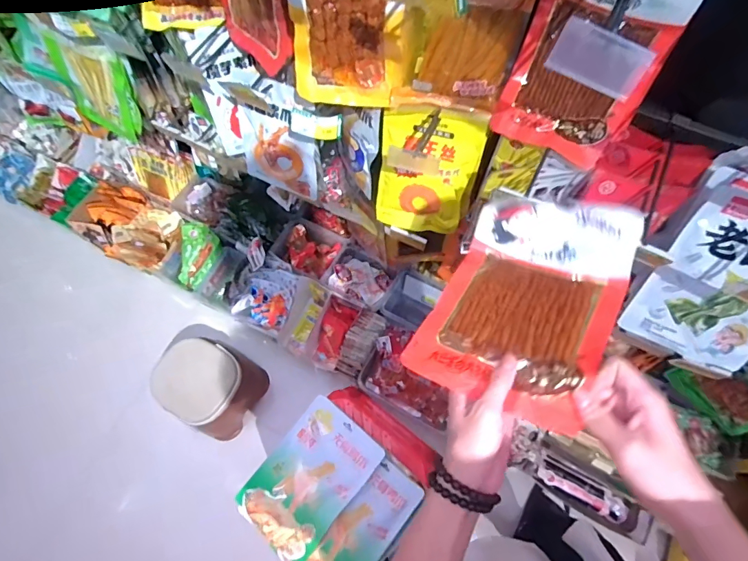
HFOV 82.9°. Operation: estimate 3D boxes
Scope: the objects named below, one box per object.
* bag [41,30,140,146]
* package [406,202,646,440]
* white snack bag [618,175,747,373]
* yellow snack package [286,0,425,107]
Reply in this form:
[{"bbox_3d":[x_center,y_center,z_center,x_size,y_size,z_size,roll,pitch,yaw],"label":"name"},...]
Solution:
[{"bbox_3d":[-0.644,-0.447,0.985,0.202,0.204,0.031,25,50,5],"label":"bag"},{"bbox_3d":[0.168,0.013,0.458,0.171,0.033,0.264,18,56,28],"label":"package"},{"bbox_3d":[0.578,-0.002,0.685,0.205,0.306,0.063,24,33,13],"label":"white snack bag"},{"bbox_3d":[-0.038,-0.350,0.642,0.170,0.170,0.028,8,49,10],"label":"yellow snack package"}]

